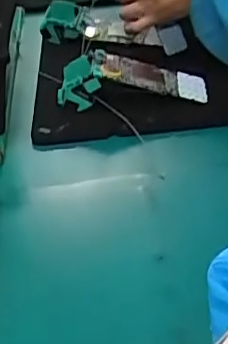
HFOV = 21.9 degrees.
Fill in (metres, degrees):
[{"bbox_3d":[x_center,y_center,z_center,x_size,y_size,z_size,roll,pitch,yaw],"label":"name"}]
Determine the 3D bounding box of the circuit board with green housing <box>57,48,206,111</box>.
[{"bbox_3d":[0.022,-0.104,0.667,0.167,0.054,0.049,-6,34,-3],"label":"circuit board with green housing"}]

